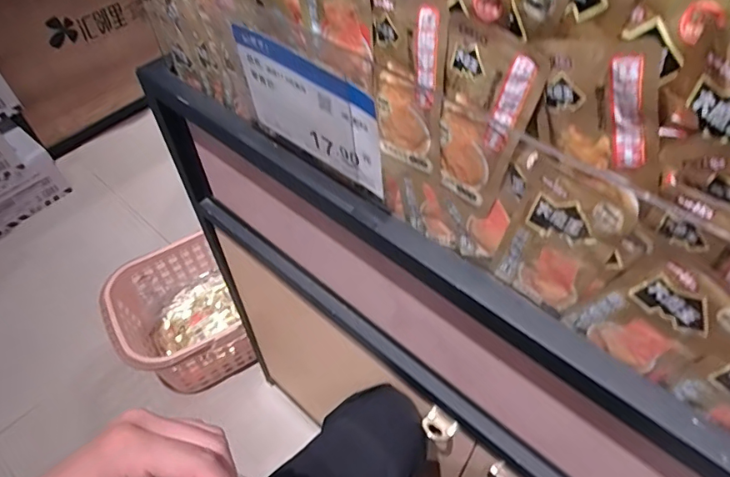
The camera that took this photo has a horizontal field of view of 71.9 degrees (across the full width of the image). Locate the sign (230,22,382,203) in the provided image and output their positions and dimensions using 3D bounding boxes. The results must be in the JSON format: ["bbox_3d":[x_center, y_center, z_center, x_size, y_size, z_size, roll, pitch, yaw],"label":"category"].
[{"bbox_3d":[-0.045,-0.099,0.395,0.150,0.102,0.013,36,61,25],"label":"sign"}]

